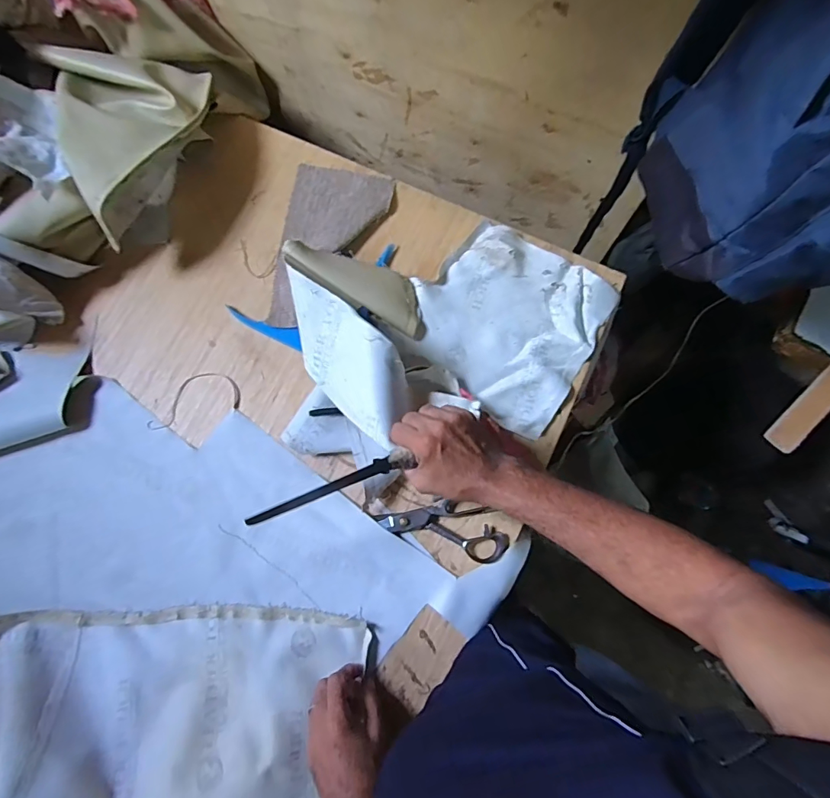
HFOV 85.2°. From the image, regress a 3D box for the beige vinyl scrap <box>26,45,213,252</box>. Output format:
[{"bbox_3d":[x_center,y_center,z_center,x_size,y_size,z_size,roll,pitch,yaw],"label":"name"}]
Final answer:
[{"bbox_3d":[-0.367,-0.377,0.614,0.201,0.076,0.276,-25,79,-4],"label":"beige vinyl scrap"}]

